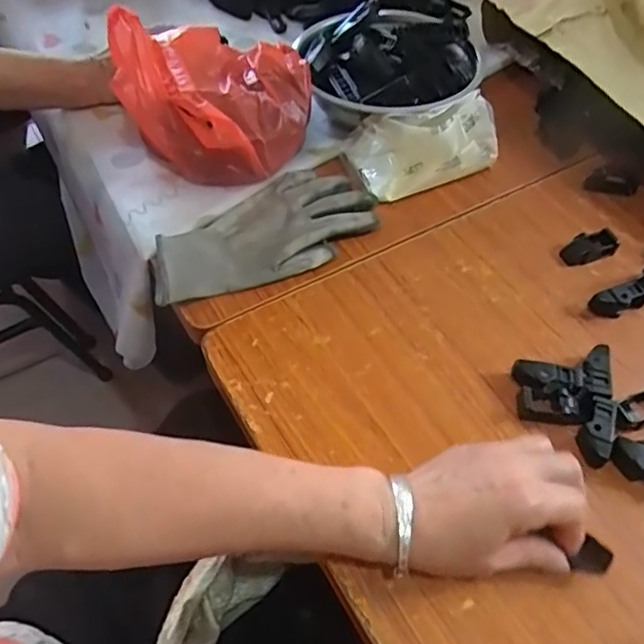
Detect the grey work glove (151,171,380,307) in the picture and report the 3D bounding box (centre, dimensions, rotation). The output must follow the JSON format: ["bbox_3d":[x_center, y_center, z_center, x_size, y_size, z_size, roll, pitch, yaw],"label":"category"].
[{"bbox_3d":[-0.057,-0.083,0.555,0.212,0.028,0.104,-25,58,-18],"label":"grey work glove"}]

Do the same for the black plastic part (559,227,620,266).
[{"bbox_3d":[0.246,-0.069,0.558,0.049,0.018,0.024,-17,56,-13],"label":"black plastic part"}]

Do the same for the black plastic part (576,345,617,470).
[{"bbox_3d":[0.210,0.062,0.462,0.022,0.020,0.096,14,55,9],"label":"black plastic part"}]

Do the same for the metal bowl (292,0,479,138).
[{"bbox_3d":[0.075,-0.277,0.669,0.184,0.070,0.197,1,54,-1],"label":"metal bowl"}]

